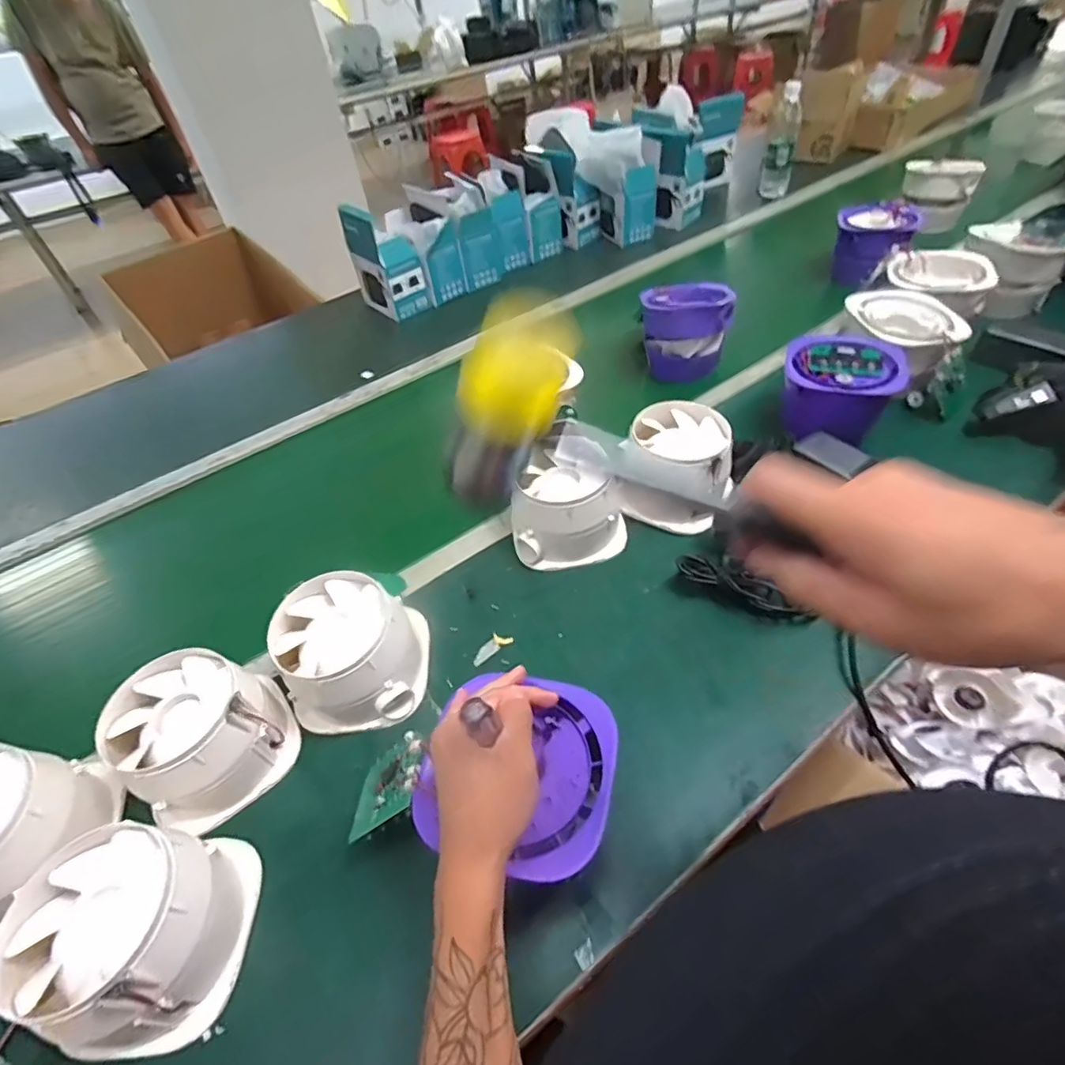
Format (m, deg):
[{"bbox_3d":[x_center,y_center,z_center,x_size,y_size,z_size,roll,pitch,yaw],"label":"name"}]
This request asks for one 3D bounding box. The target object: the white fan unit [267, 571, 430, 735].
[{"bbox_3d":[-0.184,0.118,0.563,0.133,0.097,0.122,-4,46,2],"label":"white fan unit"}]

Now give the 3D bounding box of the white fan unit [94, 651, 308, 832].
[{"bbox_3d":[-0.310,0.191,0.528,0.133,0.102,0.127,-31,51,-22],"label":"white fan unit"}]

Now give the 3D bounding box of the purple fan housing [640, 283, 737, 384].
[{"bbox_3d":[0.250,-0.331,0.917,0.133,0.137,0.106,3,47,10],"label":"purple fan housing"}]

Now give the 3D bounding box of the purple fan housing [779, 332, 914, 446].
[{"bbox_3d":[0.401,-0.191,0.731,0.143,0.085,0.139,21,54,26],"label":"purple fan housing"}]

